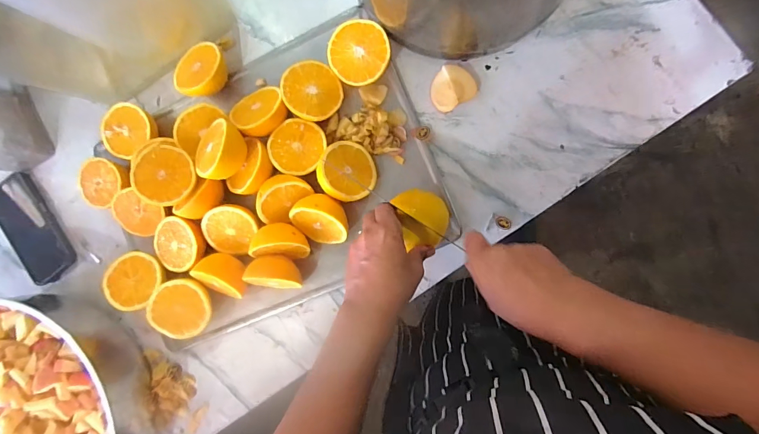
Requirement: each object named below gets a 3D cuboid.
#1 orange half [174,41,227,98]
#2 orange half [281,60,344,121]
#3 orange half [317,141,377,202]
[{"bbox_3d":[-0.242,-0.198,0.523,0.068,0.043,0.078,33,95,8],"label":"orange half"},{"bbox_3d":[-0.088,-0.157,0.494,0.071,0.038,0.073,-37,91,-13],"label":"orange half"},{"bbox_3d":[-0.044,-0.055,0.484,0.074,0.036,0.074,6,78,-30],"label":"orange half"}]

